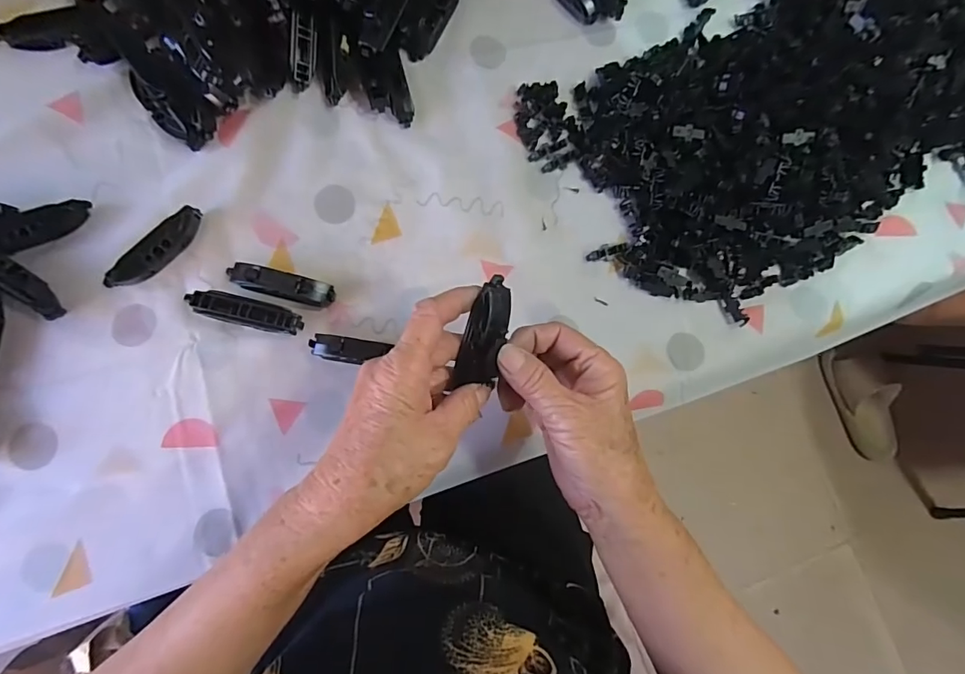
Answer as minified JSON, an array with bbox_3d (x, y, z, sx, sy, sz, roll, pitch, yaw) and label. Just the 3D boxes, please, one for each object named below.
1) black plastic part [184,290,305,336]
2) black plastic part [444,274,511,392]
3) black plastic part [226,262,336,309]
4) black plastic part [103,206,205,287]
[{"bbox_3d":[-0.174,-0.019,0.353,0.079,0.016,0.020,12,80,-4],"label":"black plastic part"},{"bbox_3d":[0.001,0.002,0.287,0.025,0.018,0.074,18,106,-3],"label":"black plastic part"},{"bbox_3d":[-0.154,-0.039,0.360,0.079,0.016,0.020,13,80,-4],"label":"black plastic part"},{"bbox_3d":[-0.243,-0.065,0.355,0.017,0.017,0.080,42,79,2],"label":"black plastic part"}]

